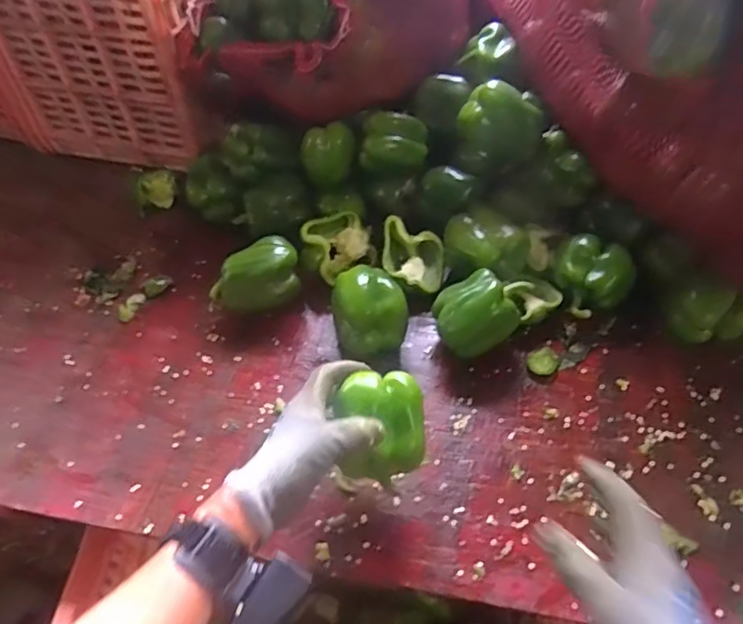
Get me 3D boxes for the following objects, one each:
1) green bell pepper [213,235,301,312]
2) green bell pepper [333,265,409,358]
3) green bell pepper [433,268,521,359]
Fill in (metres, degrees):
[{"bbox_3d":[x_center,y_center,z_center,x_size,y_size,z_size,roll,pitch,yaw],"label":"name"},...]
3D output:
[{"bbox_3d":[-0.129,-0.030,0.670,0.099,0.078,0.074,-36,57,-25],"label":"green bell pepper"},{"bbox_3d":[-0.001,0.003,0.614,0.071,0.080,0.071,-1,50,1],"label":"green bell pepper"},{"bbox_3d":[0.107,0.007,0.623,0.082,0.078,0.070,-18,52,-13],"label":"green bell pepper"}]

